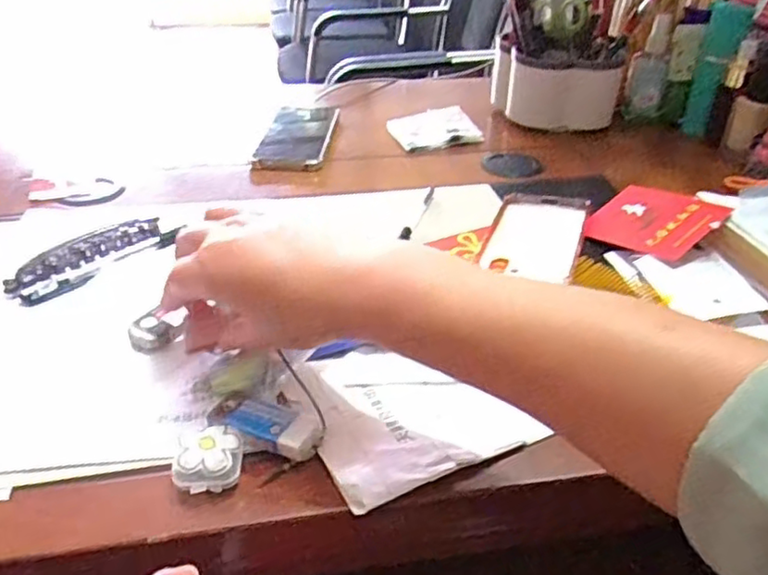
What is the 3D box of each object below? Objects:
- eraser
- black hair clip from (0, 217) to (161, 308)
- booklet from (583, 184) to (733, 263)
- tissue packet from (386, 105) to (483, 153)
[{"bbox_3d":[-0.061,0.077,0.361,0.051,0.010,0.023,15,36,20],"label":"eraser"},{"bbox_3d":[-0.227,-0.025,0.503,0.040,0.016,0.119,21,38,27],"label":"black hair clip"},{"bbox_3d":[0.221,-0.057,0.542,0.079,0.006,0.097,-36,34,-17],"label":"booklet"},{"bbox_3d":[0.057,-0.180,0.746,0.092,0.020,0.074,-10,35,-17],"label":"tissue packet"}]

